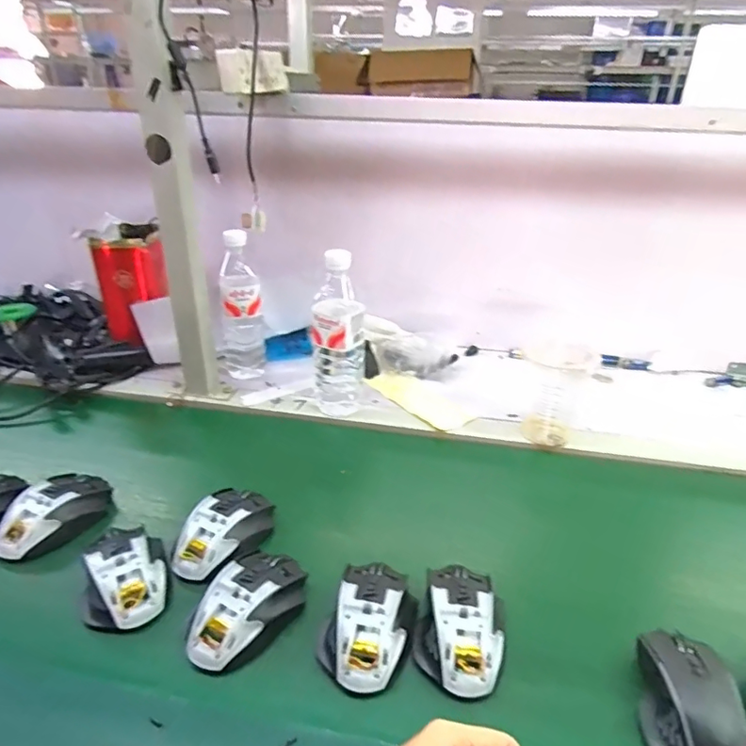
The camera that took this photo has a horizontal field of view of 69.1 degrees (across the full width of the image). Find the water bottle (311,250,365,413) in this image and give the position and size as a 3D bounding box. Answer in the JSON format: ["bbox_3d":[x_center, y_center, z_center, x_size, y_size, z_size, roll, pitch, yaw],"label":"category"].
[{"bbox_3d":[-0.047,-0.045,0.733,0.070,0.223,0.058,1,29,-4],"label":"water bottle"}]

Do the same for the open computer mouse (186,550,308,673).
[{"bbox_3d":[-0.107,0.200,0.470,0.067,0.037,0.115,17,32,25],"label":"open computer mouse"}]

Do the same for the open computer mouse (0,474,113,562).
[{"bbox_3d":[-0.337,0.144,0.571,0.070,0.035,0.116,17,31,24],"label":"open computer mouse"}]

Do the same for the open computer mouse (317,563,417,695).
[{"bbox_3d":[-0.002,0.208,0.458,0.069,0.033,0.102,11,29,14],"label":"open computer mouse"}]

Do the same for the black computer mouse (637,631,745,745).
[{"bbox_3d":[0.236,0.244,0.402,0.060,0.036,0.107,8,29,9],"label":"black computer mouse"}]

